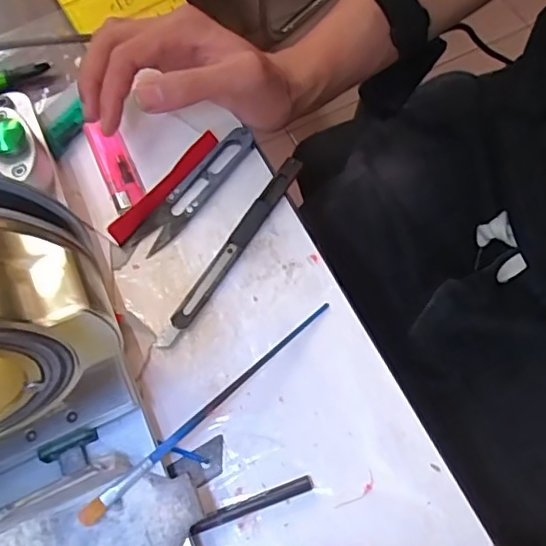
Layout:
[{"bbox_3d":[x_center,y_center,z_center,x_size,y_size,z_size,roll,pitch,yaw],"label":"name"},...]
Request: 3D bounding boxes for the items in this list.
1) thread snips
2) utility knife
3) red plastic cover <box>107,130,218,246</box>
[{"bbox_3d":[-0.050,-0.053,0.362,0.022,0.013,0.100,35,72,18],"label":"thread snips"},{"bbox_3d":[-0.025,-0.015,0.345,0.013,0.014,0.138,29,70,16],"label":"utility knife"},{"bbox_3d":[-0.068,-0.056,0.364,0.010,0.011,0.091,37,73,18],"label":"red plastic cover"}]

